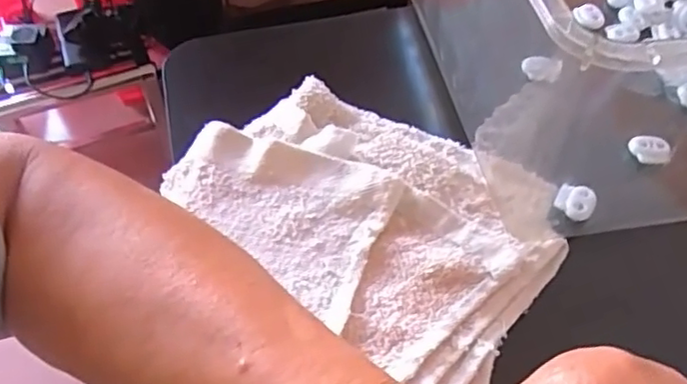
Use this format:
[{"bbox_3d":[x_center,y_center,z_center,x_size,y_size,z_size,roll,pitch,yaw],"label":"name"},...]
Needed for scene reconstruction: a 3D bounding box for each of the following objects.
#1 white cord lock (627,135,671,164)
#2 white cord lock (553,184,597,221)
[{"bbox_3d":[0.176,-0.025,0.361,0.021,0.007,0.017,-2,52,-2],"label":"white cord lock"},{"bbox_3d":[0.124,0.005,0.335,0.020,0.008,0.019,19,55,14],"label":"white cord lock"}]

